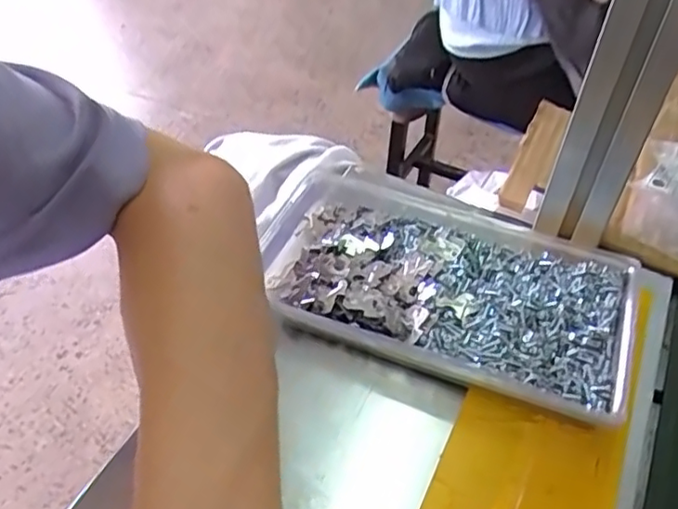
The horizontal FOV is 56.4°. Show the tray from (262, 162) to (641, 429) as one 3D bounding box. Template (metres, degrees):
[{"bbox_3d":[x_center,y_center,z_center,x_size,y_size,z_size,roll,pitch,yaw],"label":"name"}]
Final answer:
[{"bbox_3d":[0.058,0.022,0.376,0.215,0.036,0.134,21,48,17],"label":"tray"}]

